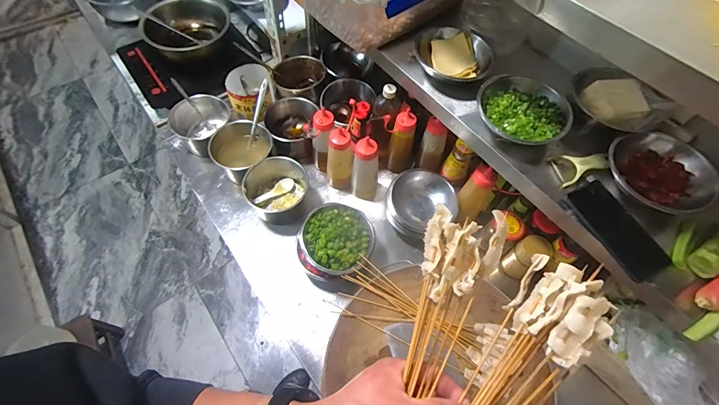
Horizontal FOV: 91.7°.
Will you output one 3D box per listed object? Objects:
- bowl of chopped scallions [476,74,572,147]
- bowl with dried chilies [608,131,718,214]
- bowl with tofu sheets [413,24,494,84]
[{"bbox_3d":[0.296,-0.166,0.648,0.147,0.063,0.155,1,61,-2],"label":"bowl of chopped scallions"},{"bbox_3d":[0.501,-0.050,0.580,0.134,0.060,0.147,1,61,-2],"label":"bowl with dried chilies"},{"bbox_3d":[0.197,-0.313,0.734,0.164,0.058,0.143,24,62,10],"label":"bowl with tofu sheets"}]

